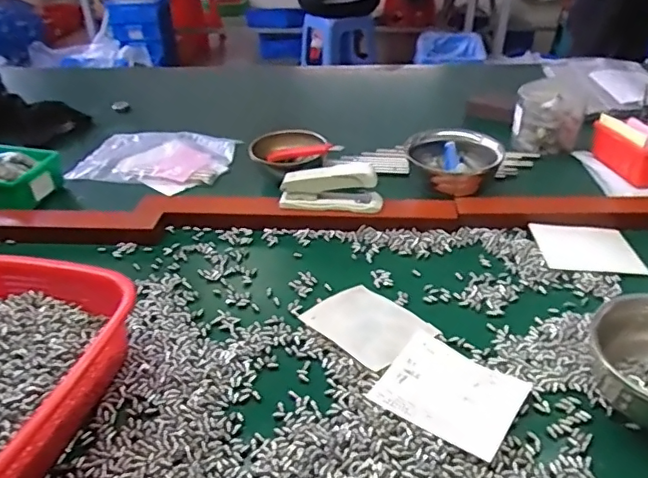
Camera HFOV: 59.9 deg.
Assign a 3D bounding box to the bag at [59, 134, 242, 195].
[{"bbox_3d":[-0.253,-0.125,0.854,0.220,0.017,0.153,6,35,11],"label":"bag"}]

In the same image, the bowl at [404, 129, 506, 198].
[{"bbox_3d":[0.174,-0.096,0.750,0.116,0.065,0.104,-2,35,0],"label":"bowl"}]

